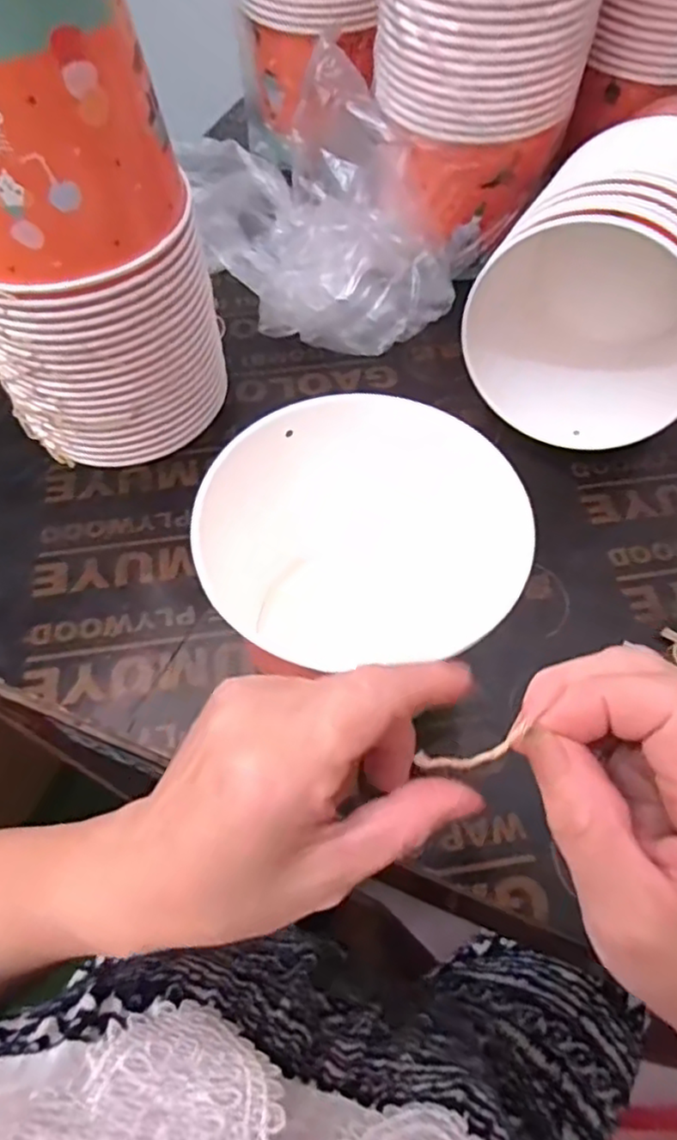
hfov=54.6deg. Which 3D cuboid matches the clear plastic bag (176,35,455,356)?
[{"bbox_3d":[-0.022,-0.306,0.561,0.158,0.127,0.246,-25,61,-14],"label":"clear plastic bag"}]

